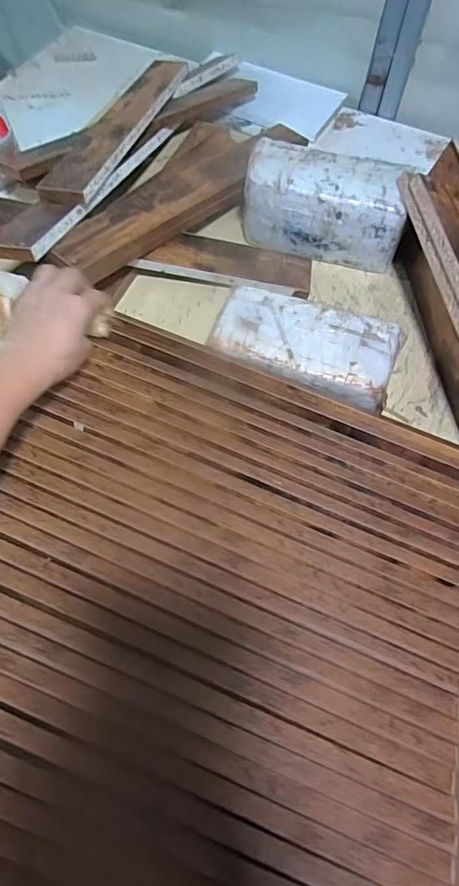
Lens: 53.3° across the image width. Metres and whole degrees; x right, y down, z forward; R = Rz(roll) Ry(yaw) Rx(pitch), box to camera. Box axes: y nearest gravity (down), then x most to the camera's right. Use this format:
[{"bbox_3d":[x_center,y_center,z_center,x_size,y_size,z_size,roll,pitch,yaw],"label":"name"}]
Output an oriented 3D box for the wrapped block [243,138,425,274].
[{"bbox_3d":[0.128,-0.323,0.626,0.210,0.101,0.096,13,64,5],"label":"wrapped block"}]

